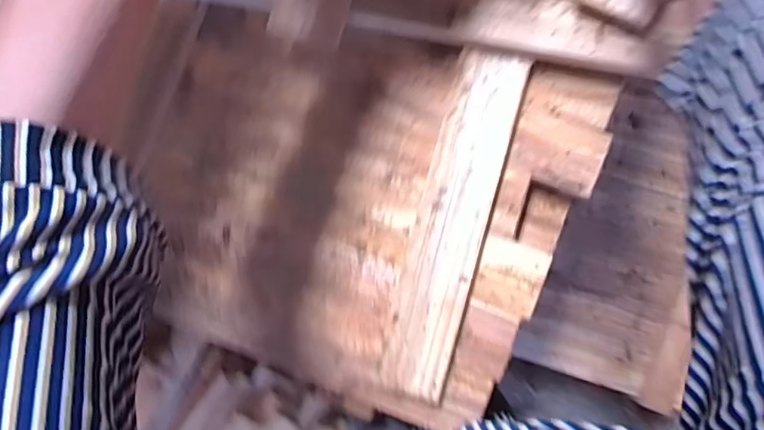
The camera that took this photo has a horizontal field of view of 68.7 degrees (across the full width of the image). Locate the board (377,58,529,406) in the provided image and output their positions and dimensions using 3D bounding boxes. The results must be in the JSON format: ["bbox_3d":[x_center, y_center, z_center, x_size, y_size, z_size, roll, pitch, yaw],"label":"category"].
[{"bbox_3d":[0.064,0.008,0.502,0.064,0.020,0.306,15,88,5],"label":"board"}]

